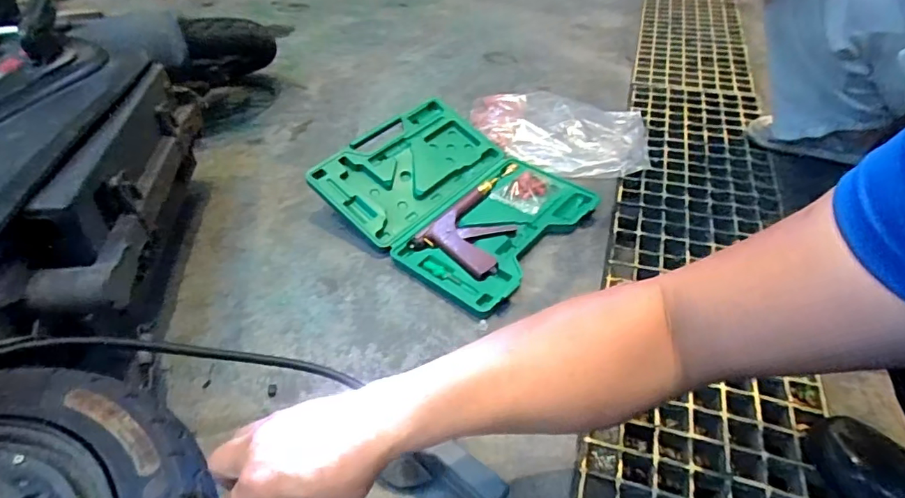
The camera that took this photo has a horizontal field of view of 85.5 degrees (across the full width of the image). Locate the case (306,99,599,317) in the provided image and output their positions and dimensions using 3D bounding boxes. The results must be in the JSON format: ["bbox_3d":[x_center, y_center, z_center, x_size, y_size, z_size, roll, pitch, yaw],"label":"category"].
[{"bbox_3d":[0.007,-0.108,0.842,0.392,0.081,0.339,30,56,31],"label":"case"}]

